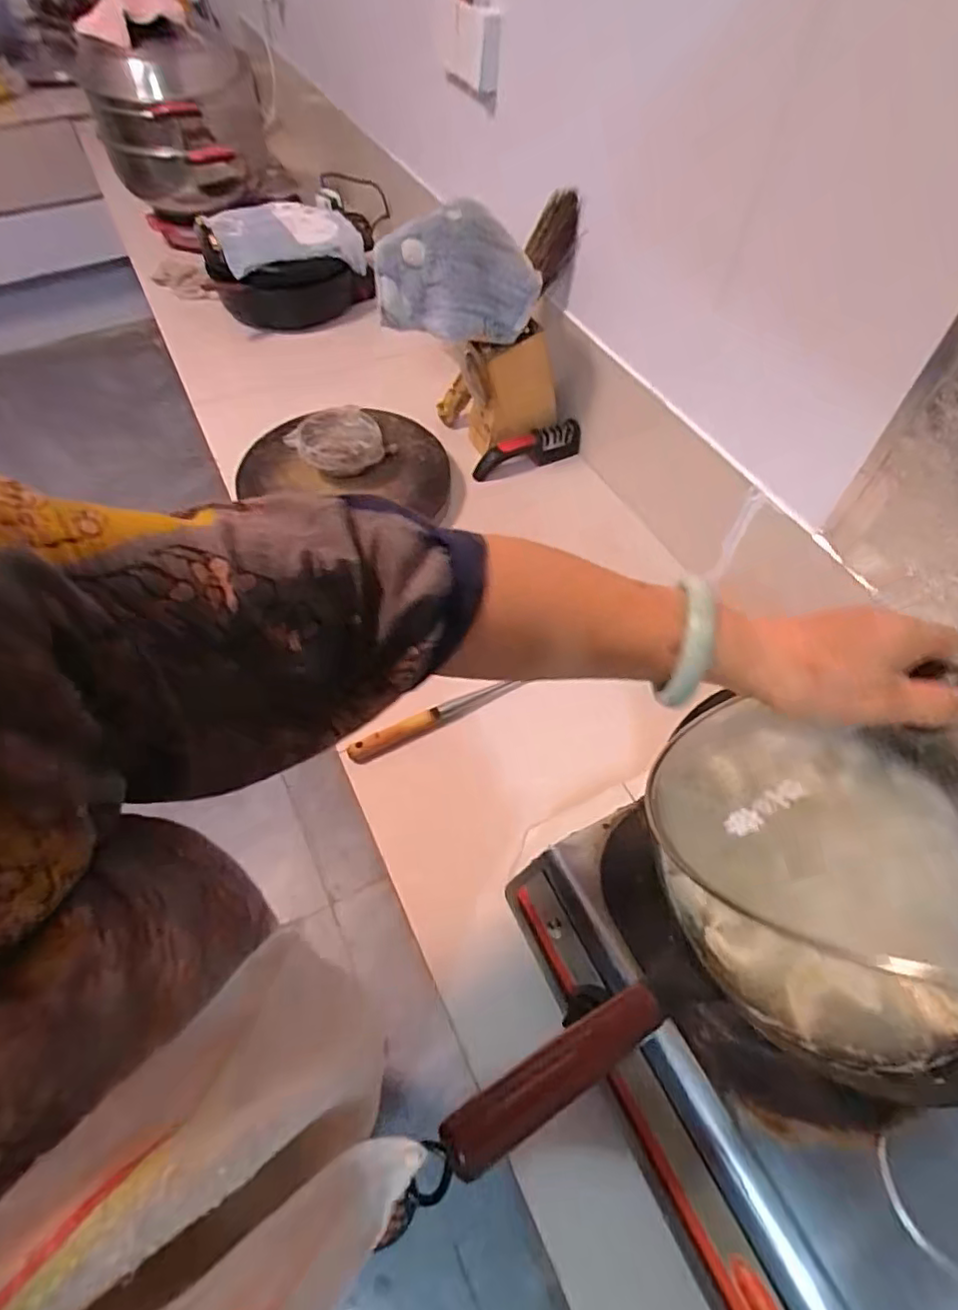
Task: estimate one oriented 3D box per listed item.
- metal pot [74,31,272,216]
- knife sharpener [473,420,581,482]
[{"bbox_3d":[-0.592,-1.072,1.241,0.314,0.254,0.283,-15,58,-11],"label":"metal pot"},{"bbox_3d":[0.084,-0.350,1.057,0.201,0.055,0.036,-18,59,-13],"label":"knife sharpener"}]

